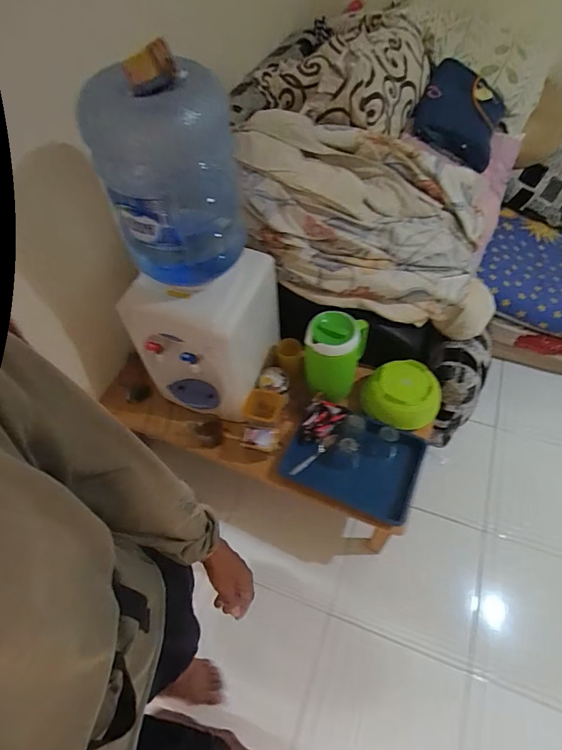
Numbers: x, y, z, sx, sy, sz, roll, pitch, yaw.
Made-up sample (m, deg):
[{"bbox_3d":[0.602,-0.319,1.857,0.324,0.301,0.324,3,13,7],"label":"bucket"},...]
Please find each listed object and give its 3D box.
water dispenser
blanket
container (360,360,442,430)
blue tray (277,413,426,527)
[{"bbox_3d":[-0.200,-0.130,1.180,0.313,0.407,0.317,16,58,14],"label":"water dispenser"},{"bbox_3d":[0.266,-0.423,1.194,0.755,0.474,0.402,2,55,5],"label":"blanket"},{"bbox_3d":[0.343,0.057,1.221,0.210,0.099,0.176,5,56,7],"label":"container"},{"bbox_3d":[0.195,0.226,1.150,0.354,0.087,0.253,21,59,17],"label":"blue tray"}]

